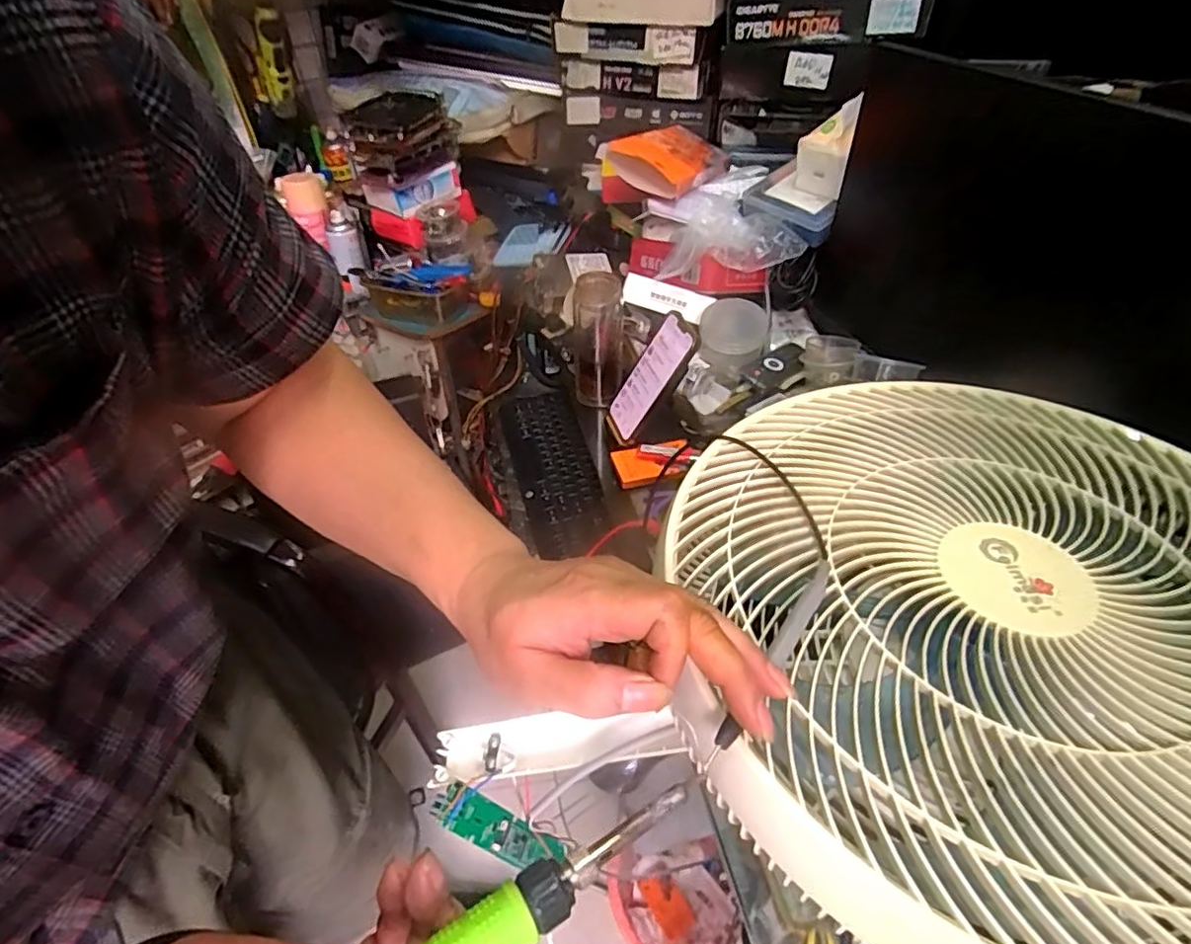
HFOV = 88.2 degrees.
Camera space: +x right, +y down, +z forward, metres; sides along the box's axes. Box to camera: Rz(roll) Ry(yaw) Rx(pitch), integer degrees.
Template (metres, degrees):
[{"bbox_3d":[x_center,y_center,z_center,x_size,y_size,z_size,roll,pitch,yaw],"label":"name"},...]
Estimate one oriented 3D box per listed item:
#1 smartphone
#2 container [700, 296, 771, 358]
[{"bbox_3d":[0.066,-0.111,0.760,0.016,0.166,0.070,13,33,-33],"label":"smartphone"},{"bbox_3d":[0.177,-0.185,0.789,0.083,0.025,0.083,-5,65,10],"label":"container"}]

